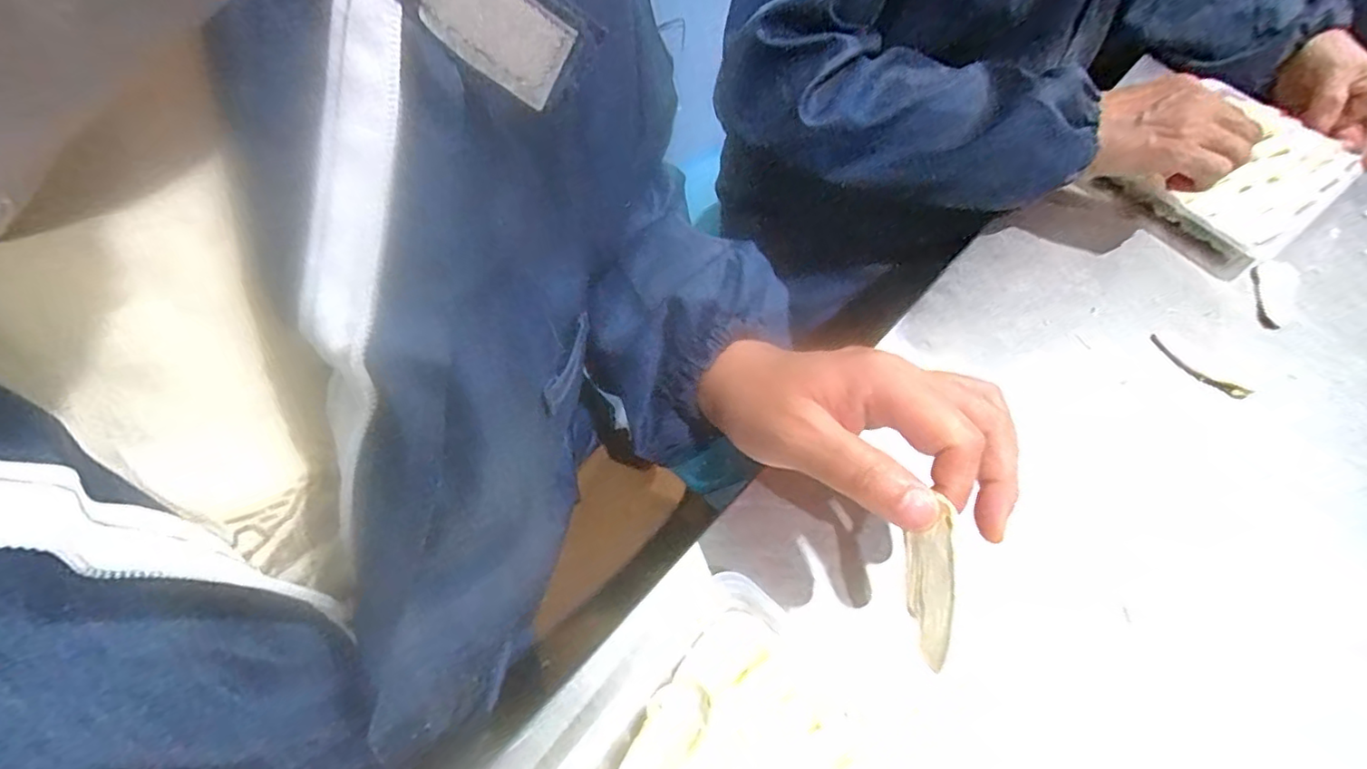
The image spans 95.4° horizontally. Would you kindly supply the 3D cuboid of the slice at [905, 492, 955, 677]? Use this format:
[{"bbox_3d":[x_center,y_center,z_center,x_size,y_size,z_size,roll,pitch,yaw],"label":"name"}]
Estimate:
[{"bbox_3d":[0.097,0.078,0.246,0.006,0.021,0.060,12,77,-35],"label":"slice"}]

